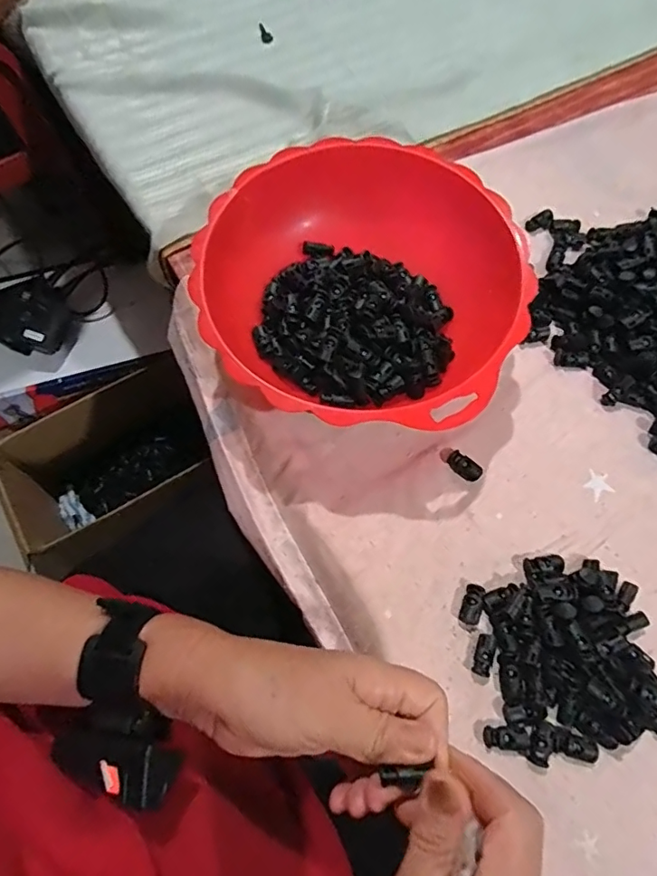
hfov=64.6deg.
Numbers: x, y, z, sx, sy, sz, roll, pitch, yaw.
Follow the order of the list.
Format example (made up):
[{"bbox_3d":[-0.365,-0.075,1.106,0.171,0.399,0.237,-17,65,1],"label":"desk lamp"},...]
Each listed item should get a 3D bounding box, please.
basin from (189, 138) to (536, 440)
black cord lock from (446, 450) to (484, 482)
[{"bbox_3d":[0.025,-0.111,0.417,0.240,0.089,0.220,1,70,-2],"label":"basin"},{"bbox_3d":[0.108,0.022,0.409,0.028,0.008,0.016,35,72,10],"label":"black cord lock"}]

